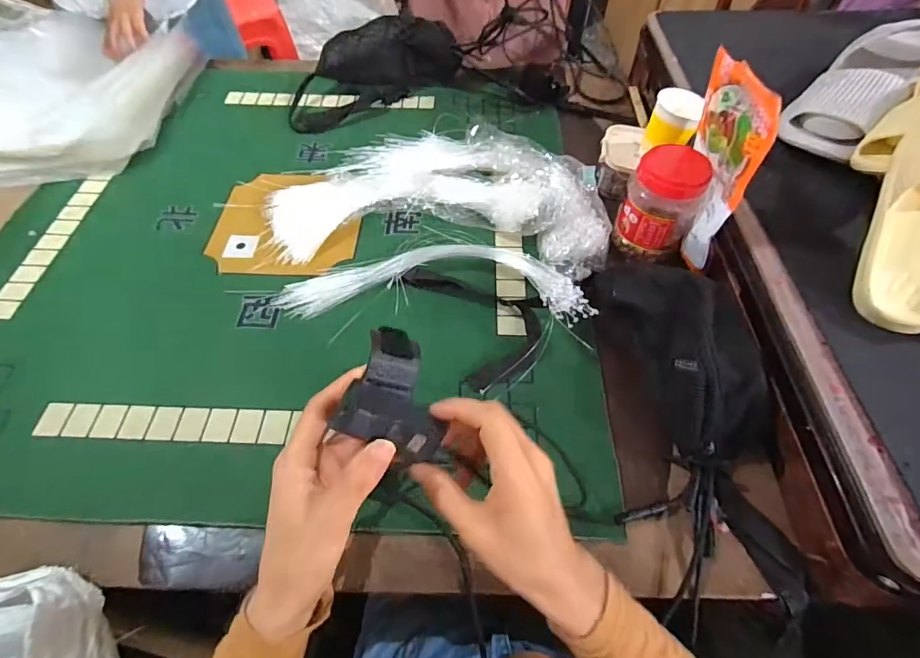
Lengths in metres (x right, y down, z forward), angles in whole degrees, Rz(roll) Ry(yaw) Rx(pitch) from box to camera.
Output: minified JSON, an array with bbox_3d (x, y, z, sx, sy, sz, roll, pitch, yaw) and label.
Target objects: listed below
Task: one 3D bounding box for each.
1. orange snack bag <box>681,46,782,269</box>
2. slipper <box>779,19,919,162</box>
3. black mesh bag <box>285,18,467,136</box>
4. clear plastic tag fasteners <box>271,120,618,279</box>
[{"bbox_3d":[0.308,-0.206,0.561,0.027,0.208,0.170,6,56,6],"label":"orange snack bag"},{"bbox_3d":[0.533,-0.320,0.628,0.251,0.065,0.113,-44,65,-9],"label":"slipper"},{"bbox_3d":[-0.176,-0.493,0.877,0.341,0.104,0.137,-29,60,-17],"label":"black mesh bag"},{"bbox_3d":[-0.031,-0.207,0.701,0.487,0.050,0.286,7,57,6],"label":"clear plastic tag fasteners"}]

